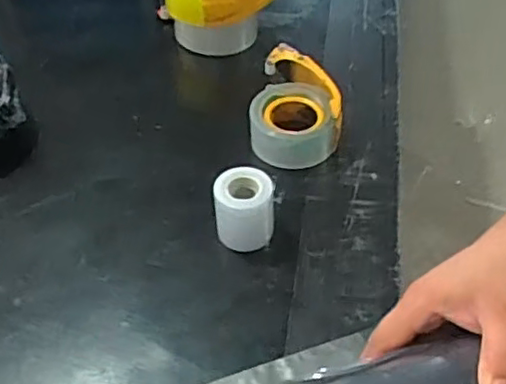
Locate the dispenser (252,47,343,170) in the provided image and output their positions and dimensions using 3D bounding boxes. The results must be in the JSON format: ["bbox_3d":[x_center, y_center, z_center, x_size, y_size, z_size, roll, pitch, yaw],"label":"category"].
[{"bbox_3d":[0.054,-0.102,0.792,0.108,0.066,0.156,2,45,4],"label":"dispenser"}]

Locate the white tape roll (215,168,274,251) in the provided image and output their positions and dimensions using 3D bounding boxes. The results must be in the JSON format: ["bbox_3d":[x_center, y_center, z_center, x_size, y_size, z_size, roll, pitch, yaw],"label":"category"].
[{"bbox_3d":[-0.008,0.020,0.673,0.061,0.073,0.056,-3,44,-1],"label":"white tape roll"}]

